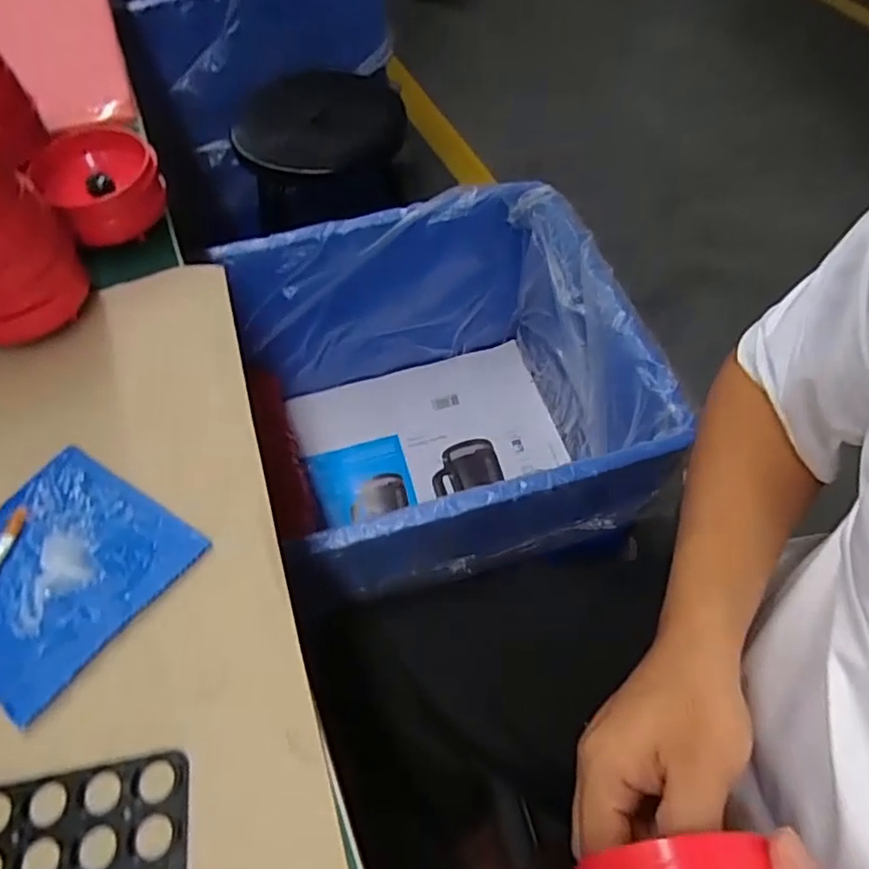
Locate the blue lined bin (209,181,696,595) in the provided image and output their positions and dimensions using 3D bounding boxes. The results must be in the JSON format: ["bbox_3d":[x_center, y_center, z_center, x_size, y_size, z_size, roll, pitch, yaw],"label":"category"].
[{"bbox_3d":[0.009,-0.027,0.762,0.388,0.309,0.412,-16,58,-8],"label":"blue lined bin"}]

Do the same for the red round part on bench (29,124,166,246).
[{"bbox_3d":[-0.255,-0.192,0.483,0.084,0.052,0.099,-22,59,-12],"label":"red round part on bench"}]

